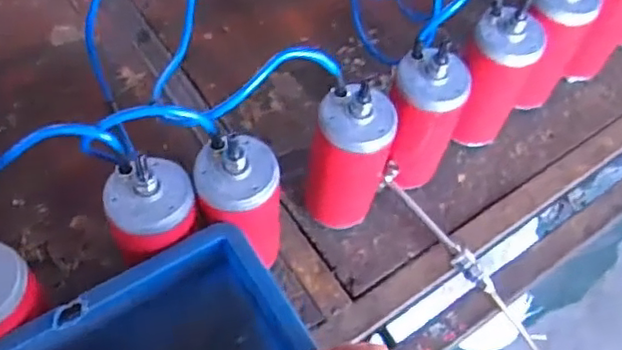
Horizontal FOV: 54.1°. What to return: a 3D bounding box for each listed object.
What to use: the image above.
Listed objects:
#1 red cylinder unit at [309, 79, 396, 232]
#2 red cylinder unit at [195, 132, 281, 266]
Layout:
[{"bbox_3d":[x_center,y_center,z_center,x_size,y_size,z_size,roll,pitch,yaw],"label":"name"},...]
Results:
[{"bbox_3d":[0.033,0.003,0.624,0.090,0.187,0.088,-1,61,-4],"label":"red cylinder unit"},{"bbox_3d":[-0.068,0.040,0.596,0.077,0.198,0.077,-21,64,-15],"label":"red cylinder unit"}]

